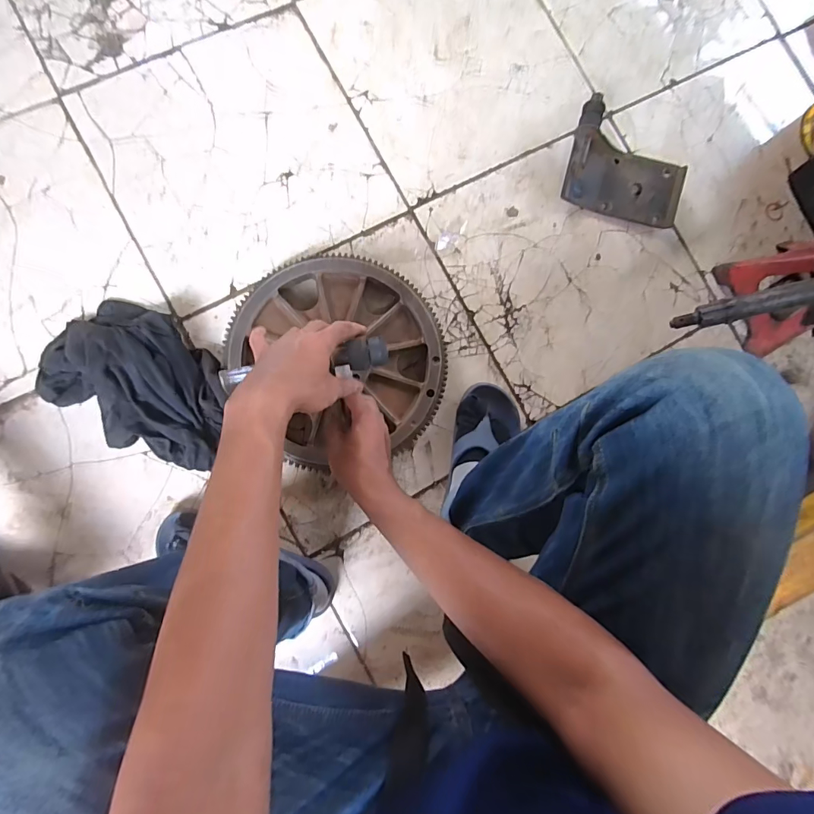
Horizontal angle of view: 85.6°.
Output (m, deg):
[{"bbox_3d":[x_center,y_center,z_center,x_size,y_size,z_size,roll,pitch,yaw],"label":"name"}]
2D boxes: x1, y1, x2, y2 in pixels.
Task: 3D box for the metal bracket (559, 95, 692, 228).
[{"bbox_3d":[0.370,-0.404,0.741,0.203,0.057,0.149,13,85,-5],"label":"metal bracket"}]

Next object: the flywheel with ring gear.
[{"bbox_3d":[-0.093,-0.074,0.660,0.283,0.054,0.310,0,86,-6],"label":"flywheel with ring gear"}]

